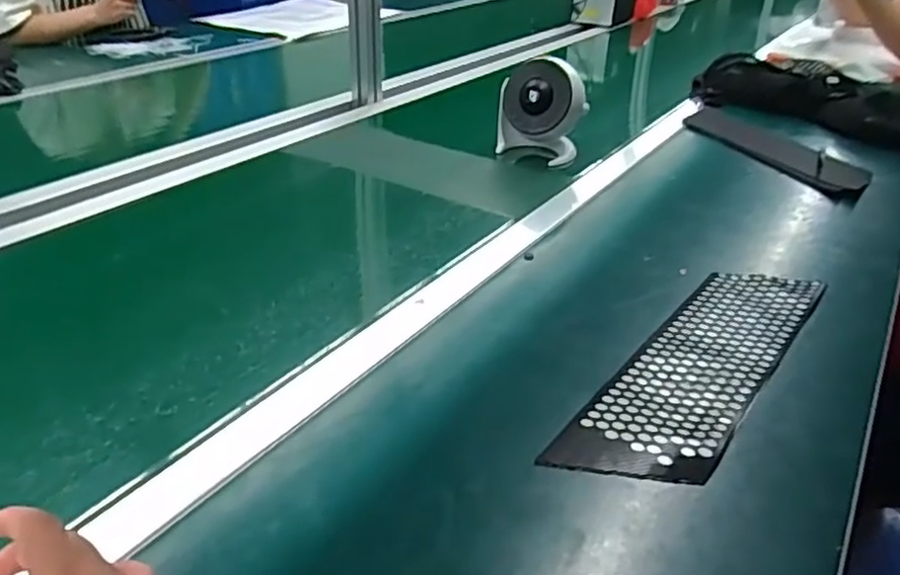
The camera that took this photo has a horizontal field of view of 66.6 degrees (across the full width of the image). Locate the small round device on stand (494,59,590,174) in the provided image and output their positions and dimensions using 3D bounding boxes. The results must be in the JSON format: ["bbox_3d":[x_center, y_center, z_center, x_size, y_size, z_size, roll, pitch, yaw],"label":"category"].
[{"bbox_3d":[0.128,-0.255,0.984,0.123,0.135,0.052,13,33,17],"label":"small round device on stand"}]

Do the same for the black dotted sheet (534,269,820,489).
[{"bbox_3d":[0.219,0.060,0.582,0.097,0.007,0.367,24,37,31],"label":"black dotted sheet"}]

